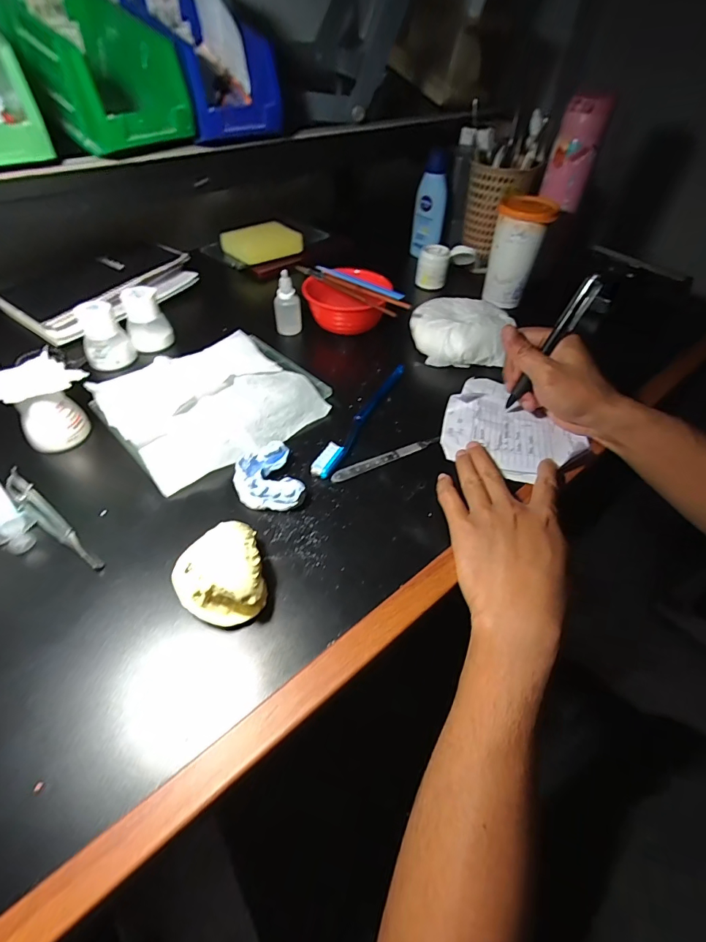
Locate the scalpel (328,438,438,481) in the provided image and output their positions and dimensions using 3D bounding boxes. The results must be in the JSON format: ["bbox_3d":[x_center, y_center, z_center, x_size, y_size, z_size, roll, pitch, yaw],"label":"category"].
[{"bbox_3d":[0.032,-0.013,0.405,0.114,0.006,0.011,-20,53,-20],"label":"scalpel"}]

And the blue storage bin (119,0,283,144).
[{"bbox_3d":[-0.168,-0.441,0.465,0.164,0.105,0.104,30,53,22],"label":"blue storage bin"}]

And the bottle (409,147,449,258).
[{"bbox_3d":[0.124,-0.422,0.681,0.045,0.140,0.046,4,48,0],"label":"bottle"}]

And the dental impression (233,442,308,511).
[{"bbox_3d":[-0.077,0.002,0.368,0.052,0.028,0.075,-18,52,-18],"label":"dental impression"}]

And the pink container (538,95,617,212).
[{"bbox_3d":[0.295,-0.422,0.569,0.058,0.122,0.052,19,50,13],"label":"pink container"}]

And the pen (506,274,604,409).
[{"bbox_3d":[0.188,-0.119,0.407,0.015,0.133,0.014,-4,43,-42],"label":"pen"}]

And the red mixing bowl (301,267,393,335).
[{"bbox_3d":[-0.009,-0.219,0.545,0.104,0.046,0.093,11,49,6],"label":"red mixing bowl"}]

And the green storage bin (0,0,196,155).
[{"bbox_3d":[-0.258,-0.404,0.426,0.166,0.103,0.098,34,55,24],"label":"green storage bin"}]

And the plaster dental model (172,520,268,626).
[{"bbox_3d":[-0.094,0.072,0.297,0.058,0.041,0.066,-13,50,-14],"label":"plaster dental model"}]

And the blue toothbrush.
[{"bbox_3d":[0.013,-0.057,0.438,0.018,0.013,0.185,23,51,17],"label":"blue toothbrush"}]

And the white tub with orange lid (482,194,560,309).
[{"bbox_3d":[0.218,-0.292,0.571,0.068,0.118,0.060,23,51,17],"label":"white tub with orange lid"}]

